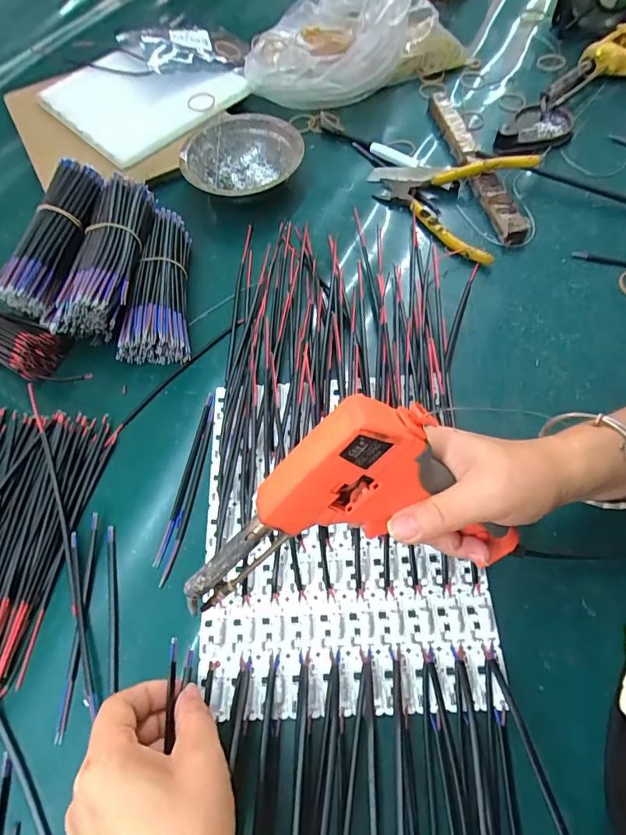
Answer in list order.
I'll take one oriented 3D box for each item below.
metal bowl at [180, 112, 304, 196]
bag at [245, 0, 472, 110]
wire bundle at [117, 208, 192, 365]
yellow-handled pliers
[{"bbox_3d":[-0.074,-0.273,0.504,0.125,0.043,0.115,-2,64,1],"label":"metal bowl"},{"bbox_3d":[0.049,-0.424,0.524,0.234,0.121,0.120,8,64,6],"label":"bag"},{"bbox_3d":[-0.146,-0.120,0.430,0.059,0.043,0.142,-6,64,-1],"label":"wire bundle"},{"bbox_3d":[0.133,-0.239,0.484,0.159,0.035,0.131,27,68,14],"label":"yellow-handled pliers"}]

